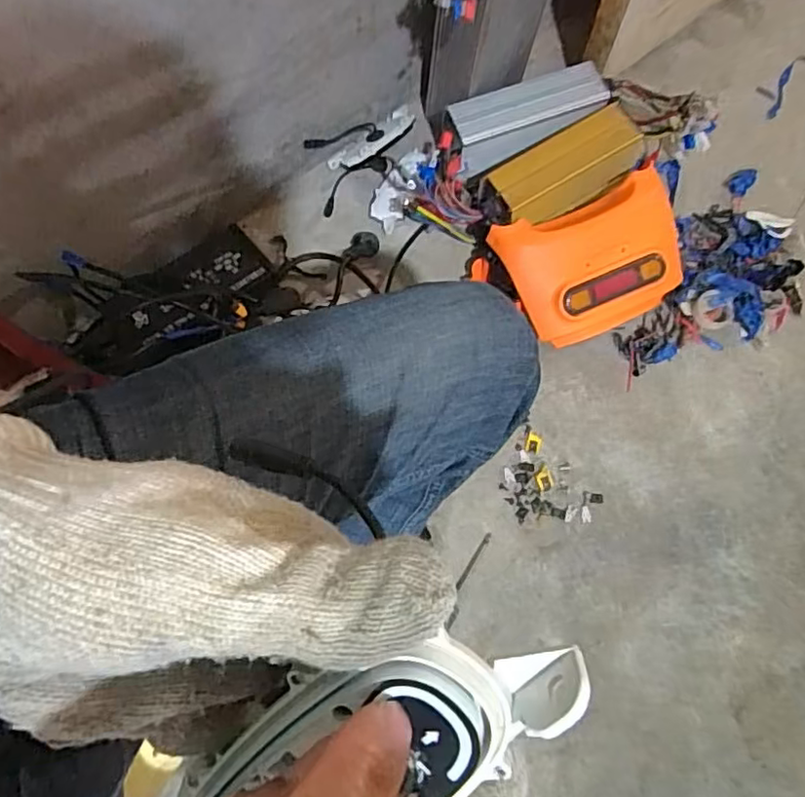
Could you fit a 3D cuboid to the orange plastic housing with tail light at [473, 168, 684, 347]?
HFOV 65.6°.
[{"bbox_3d":[0.263,-0.184,0.887,0.268,0.107,0.173,-24,75,-6],"label":"orange plastic housing with tail light"}]

